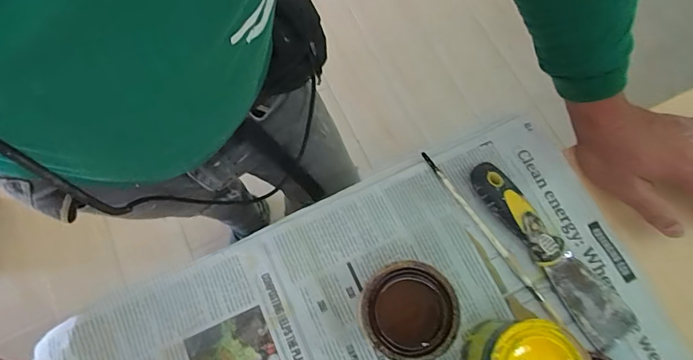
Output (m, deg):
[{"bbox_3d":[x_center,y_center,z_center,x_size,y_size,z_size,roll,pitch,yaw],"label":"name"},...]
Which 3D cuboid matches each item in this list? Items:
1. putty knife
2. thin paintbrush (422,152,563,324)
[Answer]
[{"bbox_3d":[0.188,0.062,0.381,0.045,0.024,0.190,-32,75,-11],"label":"putty knife"},{"bbox_3d":[0.134,0.050,0.397,0.009,0.005,0.195,-31,75,-10],"label":"thin paintbrush"}]

